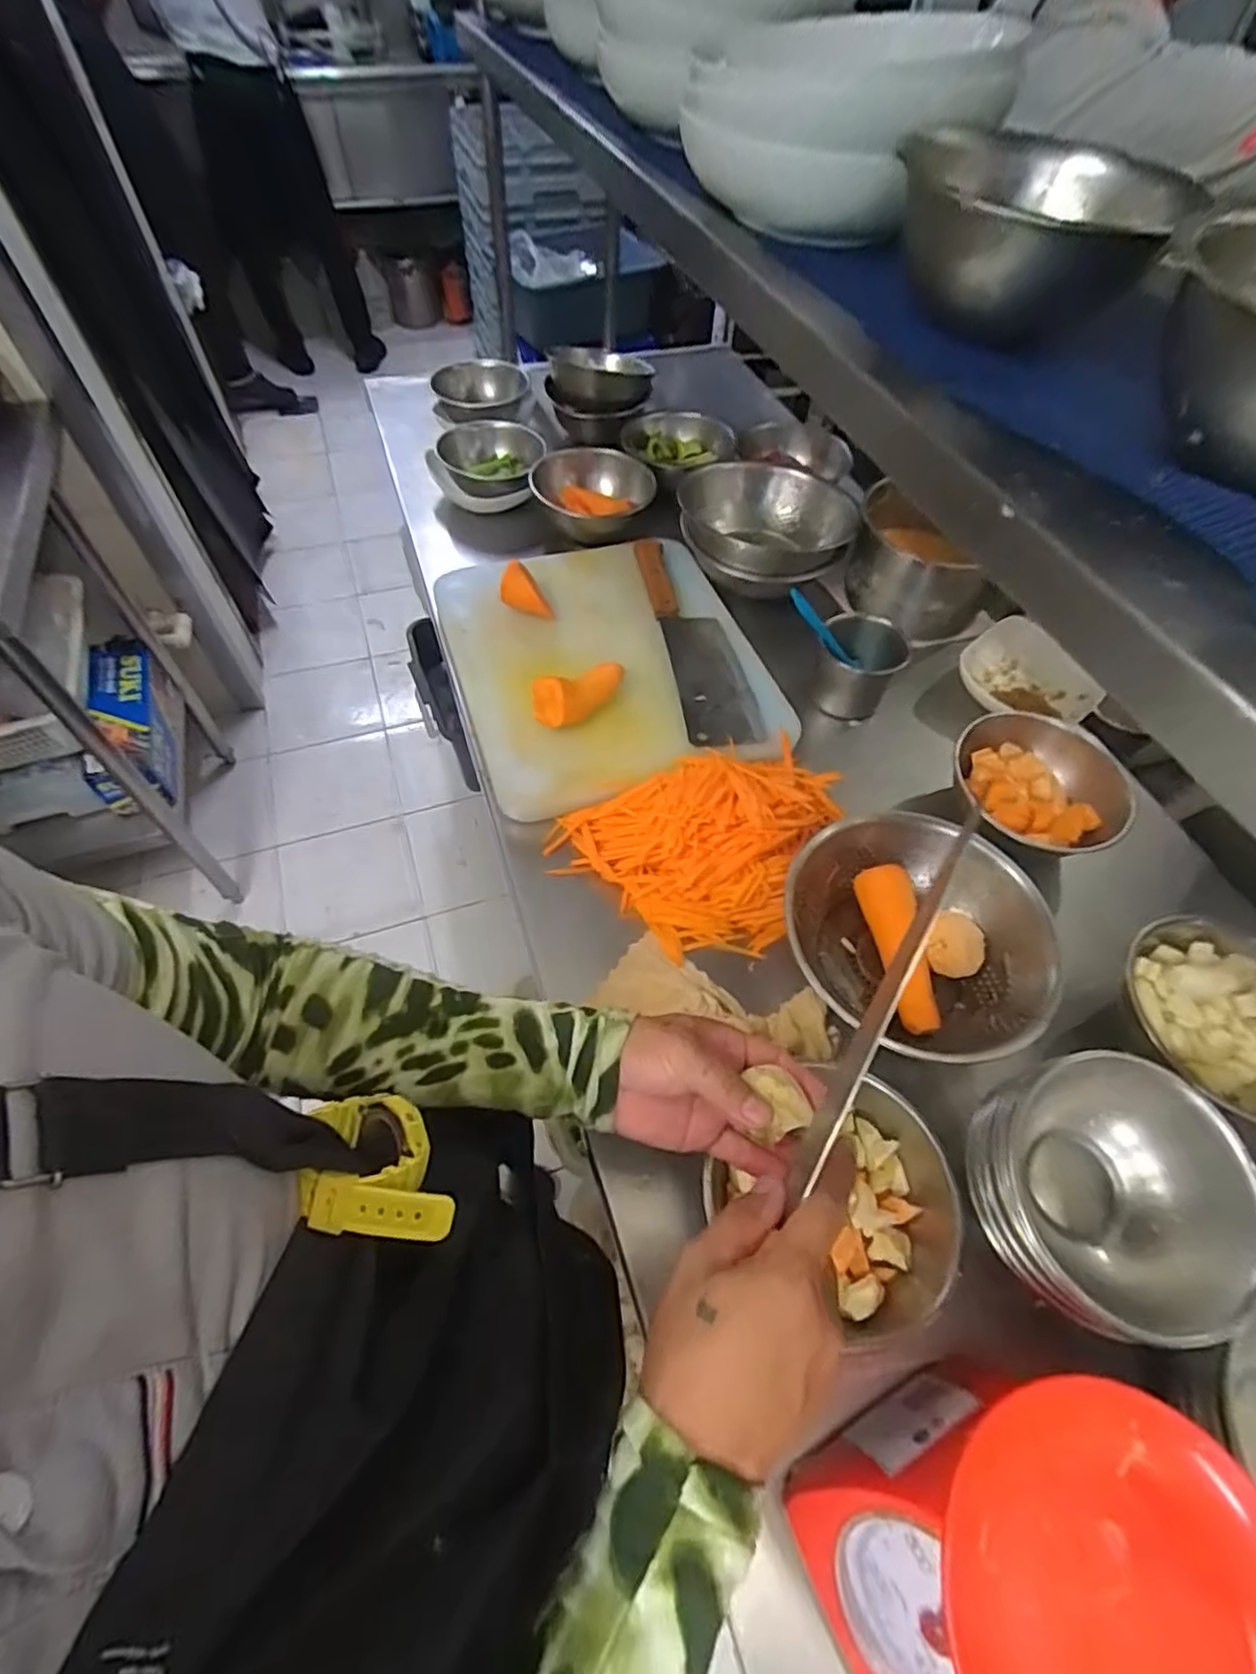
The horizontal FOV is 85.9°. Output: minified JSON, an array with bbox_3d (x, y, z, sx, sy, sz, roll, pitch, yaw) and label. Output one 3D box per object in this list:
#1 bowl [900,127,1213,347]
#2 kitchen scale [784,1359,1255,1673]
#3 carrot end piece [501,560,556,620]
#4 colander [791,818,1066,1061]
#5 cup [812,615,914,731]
[{"bbox_3d":[0.205,-0.319,0.361,0.122,0.060,0.143,13,57,7],"label":"bowl"},{"bbox_3d":[0.206,0.377,0.343,0.181,0.146,0.154,-21,60,-15],"label":"kitchen scale"},{"bbox_3d":[-0.120,-0.297,0.813,0.060,0.050,0.035,7,57,3],"label":"carrot end piece"},{"bbox_3d":[0.248,0.091,0.604,0.219,0.087,0.213,37,63,20],"label":"colander"},{"bbox_3d":[0.267,-0.198,0.786,0.089,0.083,0.099,24,59,14],"label":"cup"}]

